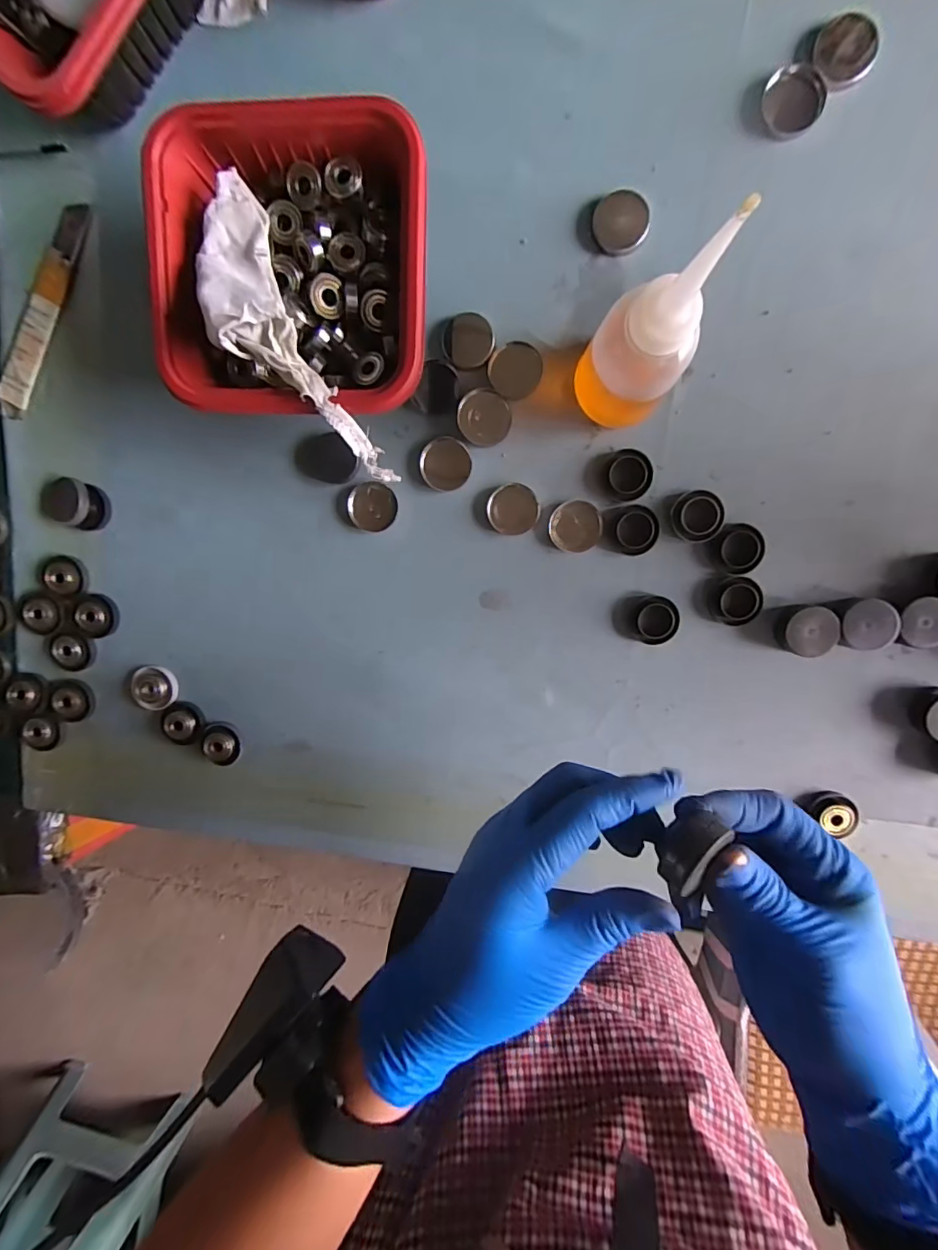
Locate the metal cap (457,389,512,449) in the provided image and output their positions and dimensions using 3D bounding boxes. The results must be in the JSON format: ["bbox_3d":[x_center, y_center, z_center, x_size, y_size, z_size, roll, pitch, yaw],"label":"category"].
[{"bbox_3d":[0.010,-0.134,0.321,0.034,0.007,0.034,-1,101,-4],"label":"metal cap"}]

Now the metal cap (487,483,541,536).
[{"bbox_3d":[0.030,-0.078,0.333,0.033,0.004,0.033,3,98,4],"label":"metal cap"}]

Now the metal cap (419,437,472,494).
[{"bbox_3d":[-0.015,-0.107,0.331,0.033,0.005,0.033,1,98,4],"label":"metal cap"}]

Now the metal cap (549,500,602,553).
[{"bbox_3d":[0.071,-0.065,0.331,0.034,0.004,0.033,1,98,4],"label":"metal cap"}]

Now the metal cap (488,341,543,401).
[{"bbox_3d":[0.030,-0.162,0.316,0.033,0.008,0.031,1,98,4],"label":"metal cap"}]

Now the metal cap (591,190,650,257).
[{"bbox_3d":[0.092,-0.244,0.301,0.032,0.005,0.034,-11,97,5],"label":"metal cap"}]

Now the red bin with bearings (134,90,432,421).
[{"bbox_3d":[-0.097,-0.203,0.295,0.150,0.064,0.153,2,98,4],"label":"red bin with bearings"}]

